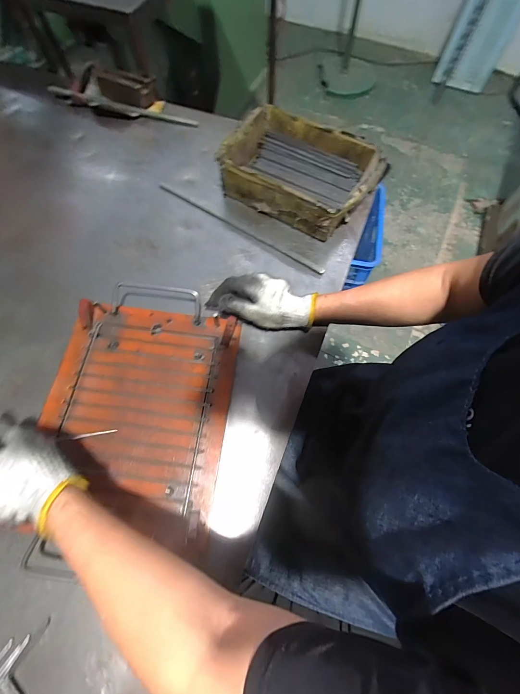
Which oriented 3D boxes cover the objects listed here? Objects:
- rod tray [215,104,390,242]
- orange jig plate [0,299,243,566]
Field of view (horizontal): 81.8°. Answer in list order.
[{"bbox_3d":[0.070,-0.315,0.544,0.254,0.078,0.181,29,70,13],"label":"rod tray"},{"bbox_3d":[-0.165,0.084,0.407,0.238,0.026,0.297,6,67,4],"label":"orange jig plate"}]

